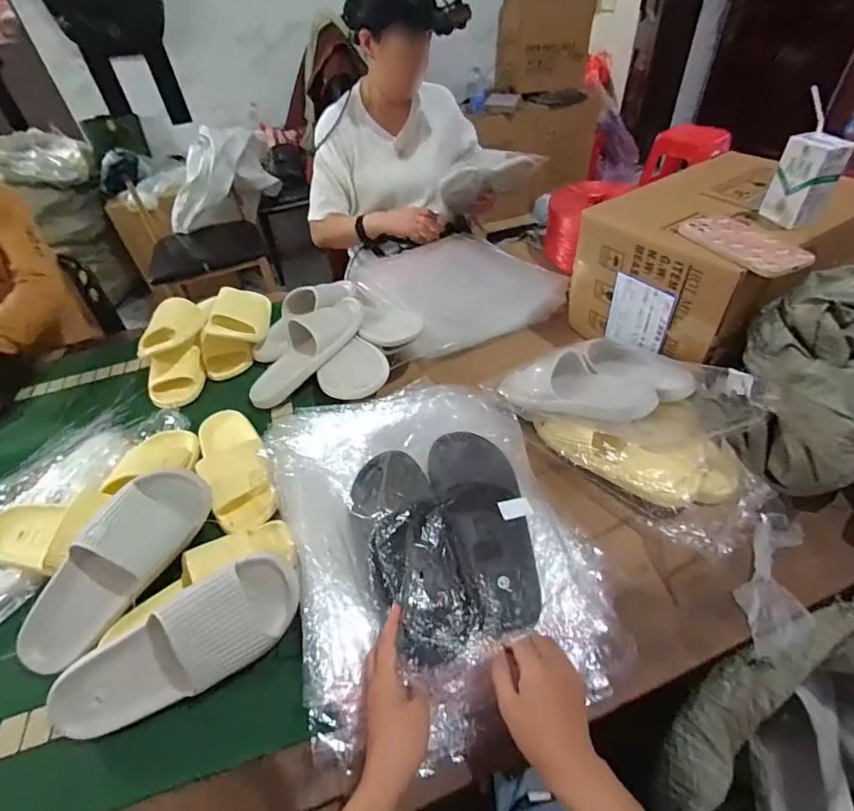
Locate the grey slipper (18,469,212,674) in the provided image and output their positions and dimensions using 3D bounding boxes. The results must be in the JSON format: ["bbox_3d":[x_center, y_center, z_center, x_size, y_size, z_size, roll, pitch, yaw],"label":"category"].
[{"bbox_3d":[-0.384,0.196,0.562,0.105,0.083,0.264,36,78,-1],"label":"grey slipper"}]

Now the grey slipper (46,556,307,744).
[{"bbox_3d":[-0.269,0.260,0.489,0.265,0.075,0.102,-27,85,-10],"label":"grey slipper"}]

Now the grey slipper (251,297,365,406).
[{"bbox_3d":[-0.217,-0.111,0.831,0.108,0.053,0.277,25,66,27],"label":"grey slipper"}]

